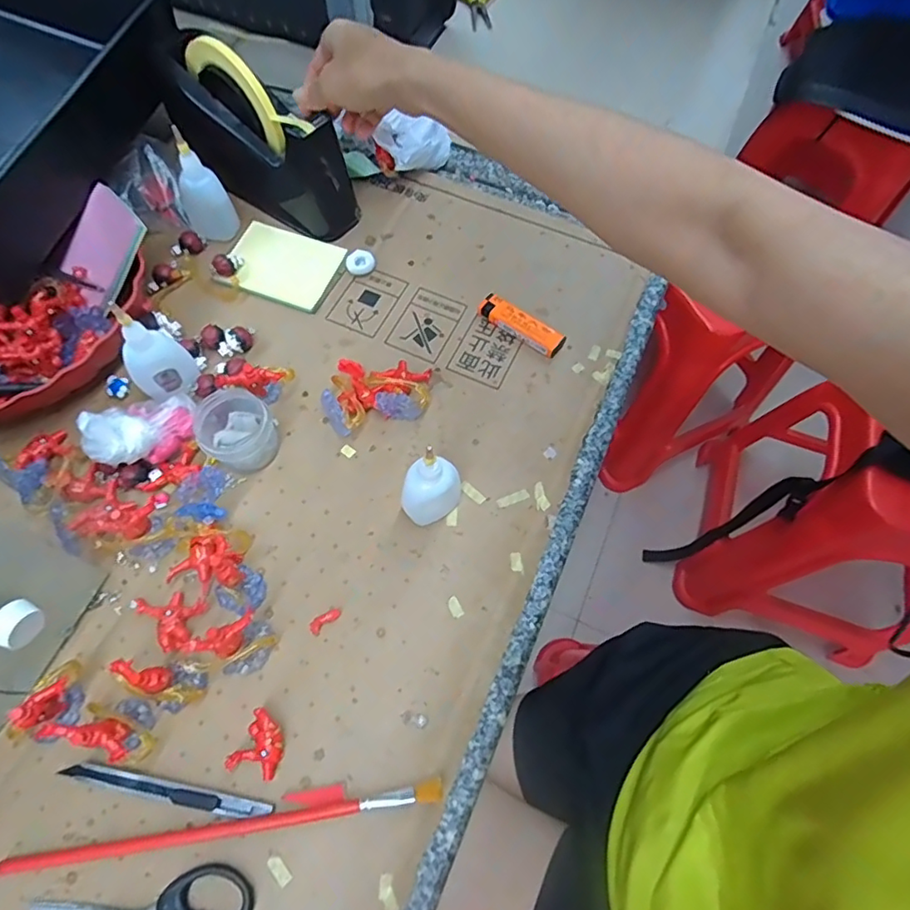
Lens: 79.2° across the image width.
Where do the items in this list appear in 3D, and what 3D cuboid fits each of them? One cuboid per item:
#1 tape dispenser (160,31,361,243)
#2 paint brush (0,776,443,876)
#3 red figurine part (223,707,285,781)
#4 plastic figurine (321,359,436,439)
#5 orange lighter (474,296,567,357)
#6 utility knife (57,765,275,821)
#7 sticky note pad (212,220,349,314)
[{"bbox_3d":[-0.177,-0.288,0.495,0.180,0.114,0.049,33,70,12],"label":"tape dispenser"},{"bbox_3d":[-0.137,0.222,0.326,0.259,0.015,0.010,-8,67,-5],"label":"paint brush"},{"bbox_3d":[-0.121,0.181,0.345,0.029,0.015,0.036,20,68,7],"label":"red figurine part"},{"bbox_3d":[-0.062,-0.048,0.444,0.081,0.029,0.067,4,67,0],"label":"plastic figurine"},{"bbox_3d":[0.058,-0.113,0.479,0.079,0.013,0.022,36,70,13],"label":"orange lighter"},{"bbox_3d":[-0.176,0.206,0.336,0.131,0.006,0.010,11,67,3],"label":"utility knife"},{"bbox_3d":[-0.159,-0.177,0.510,0.103,0.007,0.080,19,67,6],"label":"sticky note pad"}]

